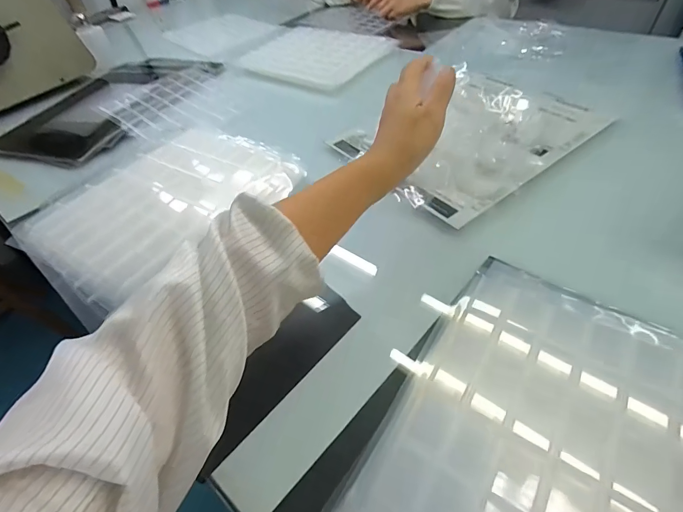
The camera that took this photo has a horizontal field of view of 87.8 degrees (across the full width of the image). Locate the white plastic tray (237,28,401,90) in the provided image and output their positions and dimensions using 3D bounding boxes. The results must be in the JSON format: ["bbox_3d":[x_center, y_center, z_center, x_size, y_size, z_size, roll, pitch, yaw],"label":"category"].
[{"bbox_3d":[-0.061,-0.459,0.797,0.286,0.023,0.223,28,53,29],"label":"white plastic tray"}]

